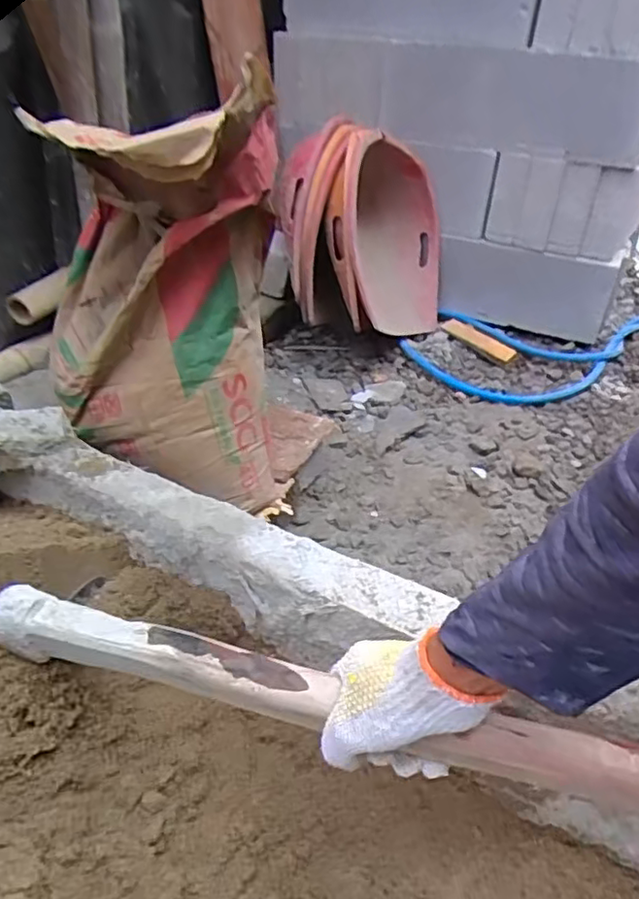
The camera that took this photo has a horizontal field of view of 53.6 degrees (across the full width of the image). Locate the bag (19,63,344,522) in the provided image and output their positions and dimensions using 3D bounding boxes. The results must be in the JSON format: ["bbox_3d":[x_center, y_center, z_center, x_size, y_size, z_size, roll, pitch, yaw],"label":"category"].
[{"bbox_3d":[-0.167,-0.169,0.811,0.362,0.476,0.268,5,35,-4],"label":"bag"}]

